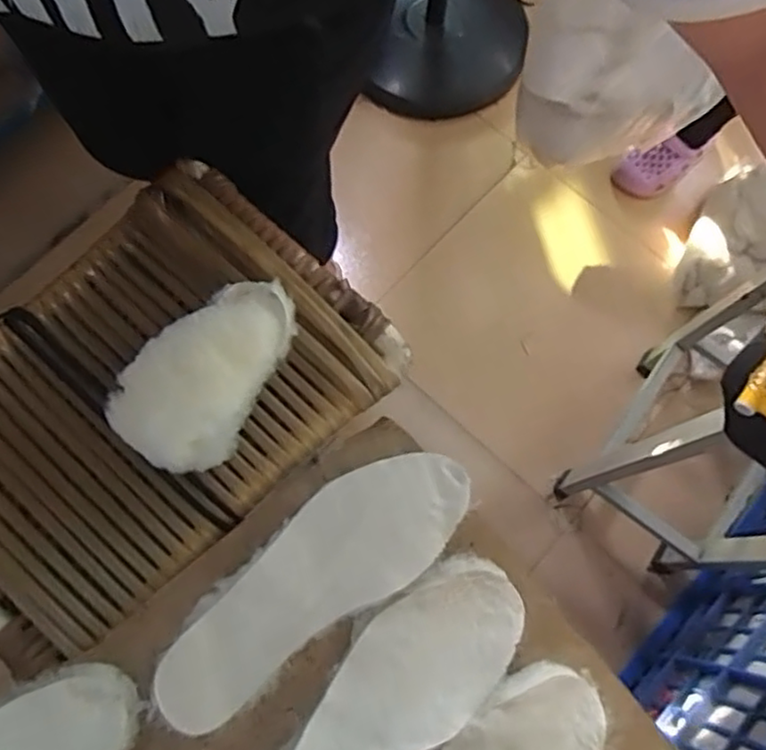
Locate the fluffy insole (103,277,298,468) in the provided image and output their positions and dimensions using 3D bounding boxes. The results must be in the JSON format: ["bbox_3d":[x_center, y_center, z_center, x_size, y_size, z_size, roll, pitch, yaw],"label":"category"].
[{"bbox_3d":[-0.137,-0.005,0.530,0.098,0.047,0.164,35,76,7],"label":"fluffy insole"}]

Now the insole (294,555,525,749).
[{"bbox_3d":[-0.006,0.235,0.457,0.257,0.014,0.090,-42,80,-12],"label":"insole"}]

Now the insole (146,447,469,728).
[{"bbox_3d":[-0.051,0.143,0.483,0.255,0.011,0.088,-33,67,-13],"label":"insole"}]

